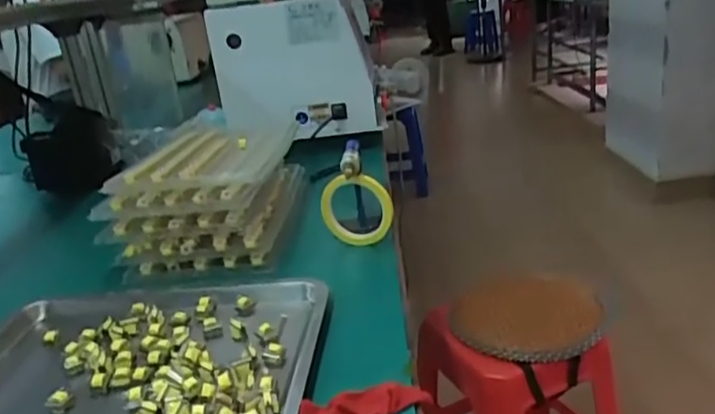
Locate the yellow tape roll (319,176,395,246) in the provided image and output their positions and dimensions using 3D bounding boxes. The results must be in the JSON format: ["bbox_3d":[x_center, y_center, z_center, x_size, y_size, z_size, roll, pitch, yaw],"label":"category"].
[{"bbox_3d":[-0.004,0.004,0.819,0.105,0.104,0.022,-24,24,21],"label":"yellow tape roll"}]

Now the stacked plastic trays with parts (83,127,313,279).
[{"bbox_3d":[-0.217,-0.032,0.929,0.222,0.129,0.300,-4,21,7],"label":"stacked plastic trays with parts"}]

